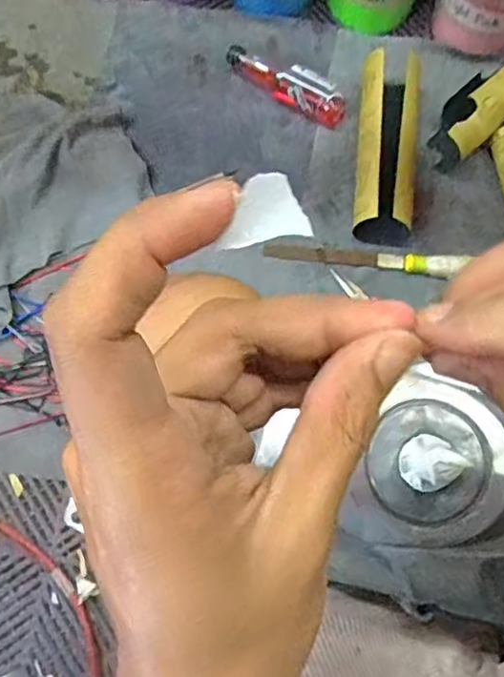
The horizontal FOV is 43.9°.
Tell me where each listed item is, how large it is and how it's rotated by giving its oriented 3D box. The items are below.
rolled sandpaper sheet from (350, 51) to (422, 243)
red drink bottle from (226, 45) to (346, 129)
[{"bbox_3d":[0.196,-0.278,0.908,0.087,0.086,0.295,7,74,0],"label":"rolled sandpaper sheet"},{"bbox_3d":[0.051,-0.394,0.958,0.207,0.048,0.054,31,75,7],"label":"red drink bottle"}]

